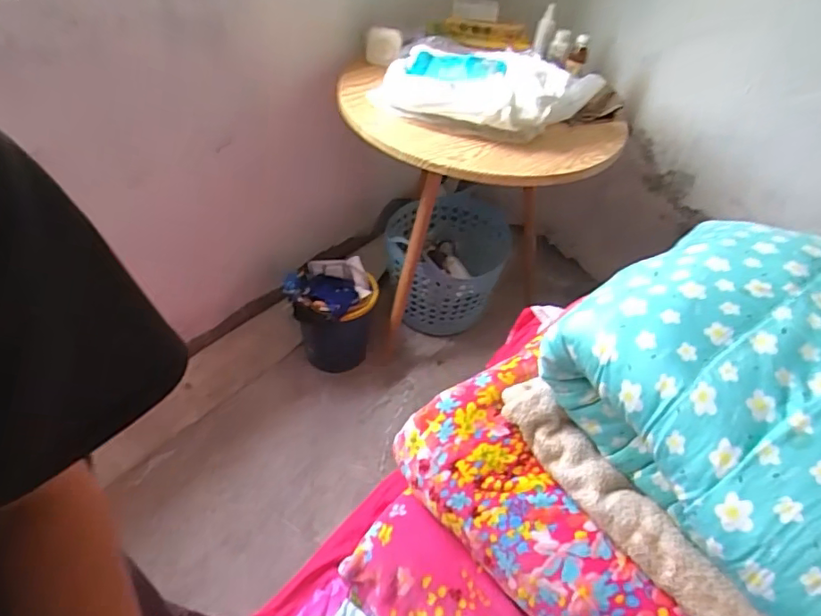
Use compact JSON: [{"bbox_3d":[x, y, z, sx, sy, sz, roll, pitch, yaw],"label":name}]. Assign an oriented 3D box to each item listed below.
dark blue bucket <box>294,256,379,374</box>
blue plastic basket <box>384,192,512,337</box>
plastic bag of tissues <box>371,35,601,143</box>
[{"bbox_3d":[-0.203,0.026,1.529,0.205,0.246,0.205,4,46,-5],"label":"dark blue bucket"},{"bbox_3d":[0.105,-0.127,1.684,0.374,0.301,0.317,12,46,3],"label":"blue plastic basket"},{"bbox_3d":[0.161,-0.461,1.187,0.428,0.117,0.251,24,47,14],"label":"plastic bag of tissues"}]

